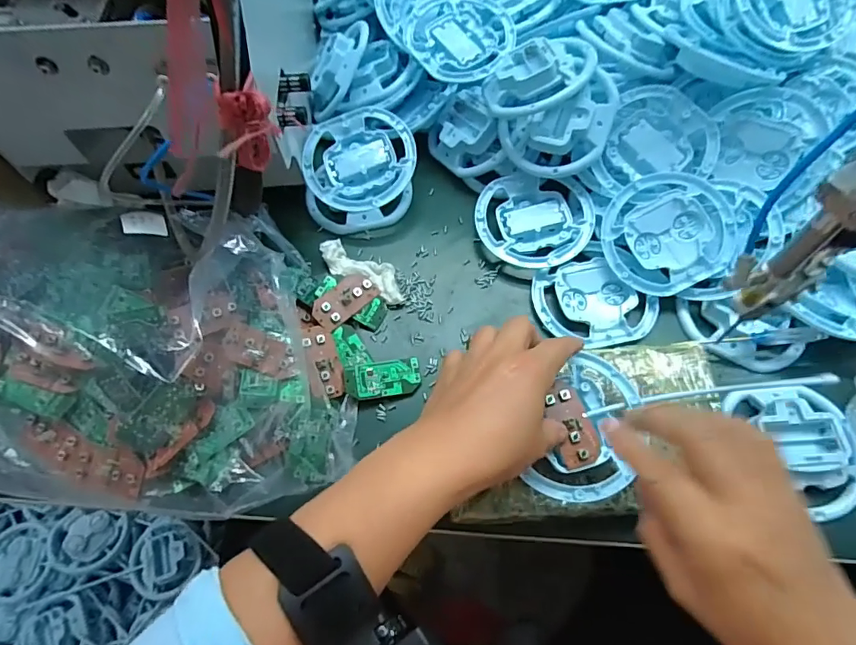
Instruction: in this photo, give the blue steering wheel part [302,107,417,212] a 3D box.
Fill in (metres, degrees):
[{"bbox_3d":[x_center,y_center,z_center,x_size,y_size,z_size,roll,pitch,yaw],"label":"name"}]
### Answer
[{"bbox_3d":[-0.061,-0.154,0.471,0.097,0.022,0.099,4,80,5],"label":"blue steering wheel part"}]

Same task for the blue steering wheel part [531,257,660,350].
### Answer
[{"bbox_3d":[0.144,-0.017,0.429,0.099,0.011,0.079,-10,64,-3],"label":"blue steering wheel part"}]

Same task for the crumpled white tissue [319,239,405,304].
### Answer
[{"bbox_3d":[-0.061,-0.048,0.448,0.097,0.013,0.035,30,69,15],"label":"crumpled white tissue"}]

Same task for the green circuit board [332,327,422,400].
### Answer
[{"bbox_3d":[-0.041,0.030,0.406,0.063,0.011,0.063,-10,64,-3],"label":"green circuit board"}]

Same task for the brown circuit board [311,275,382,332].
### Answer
[{"bbox_3d":[-0.071,-0.019,0.423,0.030,0.005,0.062,45,61,4],"label":"brown circuit board"}]

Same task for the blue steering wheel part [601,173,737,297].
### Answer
[{"bbox_3d":[0.204,-0.077,0.425,0.102,0.016,0.102,0,88,12],"label":"blue steering wheel part"}]

